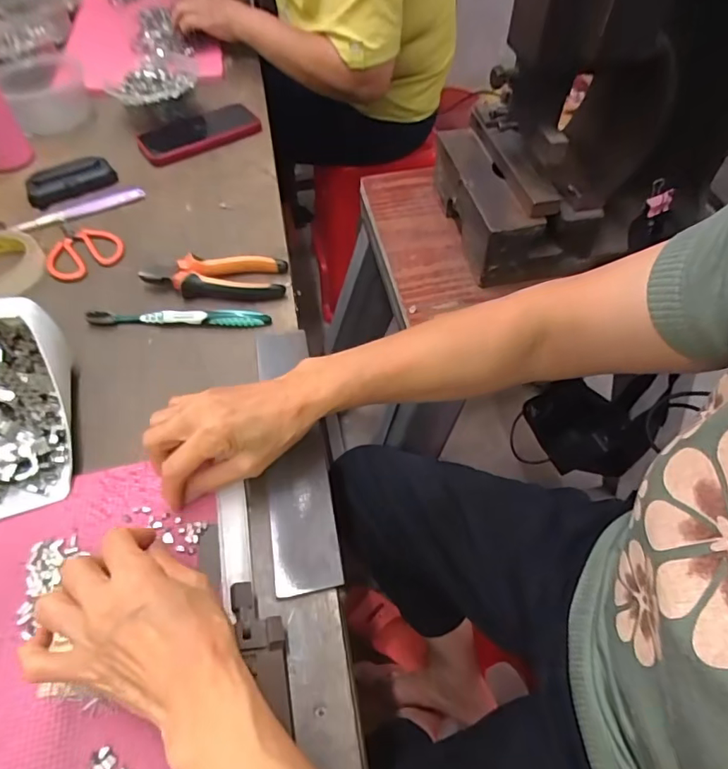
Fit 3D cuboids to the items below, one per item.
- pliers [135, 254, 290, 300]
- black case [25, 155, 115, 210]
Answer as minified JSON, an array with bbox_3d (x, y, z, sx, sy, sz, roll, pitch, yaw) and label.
[{"bbox_3d":[-0.158,-0.116,0.549,0.148,0.025,0.054,3,54,5],"label":"pliers"},{"bbox_3d":[-0.381,-0.267,0.662,0.107,0.018,0.052,-29,58,-18],"label":"black case"}]

